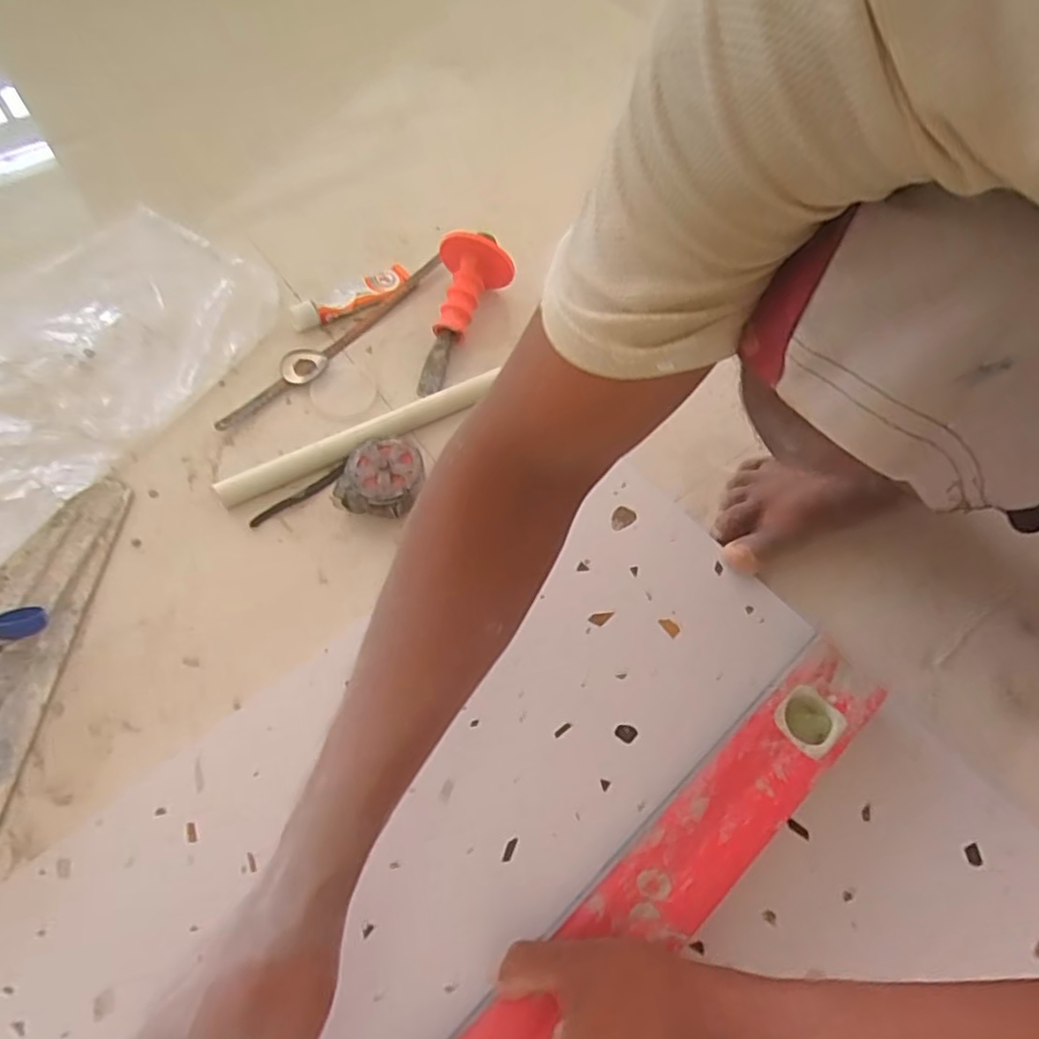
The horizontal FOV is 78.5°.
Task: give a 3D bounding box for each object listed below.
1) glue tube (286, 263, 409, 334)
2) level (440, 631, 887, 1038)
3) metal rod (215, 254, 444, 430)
[{"bbox_3d":[-0.175,-0.231,0.659,0.134,0.027,0.033,-31,67,-19],"label":"glue tube"},{"bbox_3d":[0.028,0.274,0.374,0.575,0.031,0.060,-37,69,-21],"label":"level"},{"bbox_3d":[-0.183,-0.183,0.636,0.038,0.019,0.295,32,64,14],"label":"metal rod"}]

